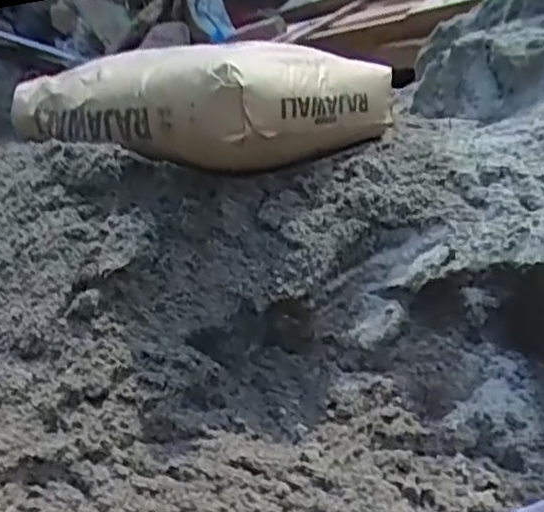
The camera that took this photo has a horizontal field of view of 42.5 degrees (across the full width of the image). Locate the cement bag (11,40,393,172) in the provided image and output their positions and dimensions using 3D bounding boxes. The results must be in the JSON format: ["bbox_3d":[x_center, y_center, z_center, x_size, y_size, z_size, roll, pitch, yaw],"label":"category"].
[{"bbox_3d":[-0.135,-0.277,1.187,0.564,0.150,0.353,18,22,36],"label":"cement bag"}]

